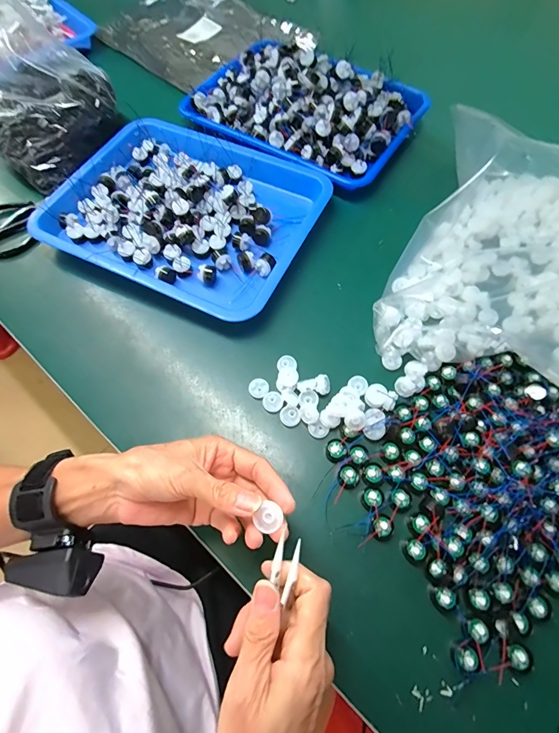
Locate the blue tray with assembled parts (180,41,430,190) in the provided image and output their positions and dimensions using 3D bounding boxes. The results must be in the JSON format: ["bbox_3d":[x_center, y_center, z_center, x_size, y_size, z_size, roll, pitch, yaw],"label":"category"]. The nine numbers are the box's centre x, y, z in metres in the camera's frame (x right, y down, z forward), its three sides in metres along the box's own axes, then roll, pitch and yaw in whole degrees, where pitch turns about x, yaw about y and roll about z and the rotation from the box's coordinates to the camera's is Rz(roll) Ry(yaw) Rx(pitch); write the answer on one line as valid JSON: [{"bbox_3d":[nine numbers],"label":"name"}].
[{"bbox_3d":[0.035,-0.398,0.554,0.324,0.081,0.238,31,70,13],"label":"blue tray with assembled parts"}]

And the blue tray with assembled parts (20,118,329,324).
[{"bbox_3d":[-0.123,-0.201,0.475,0.320,0.039,0.248,23,68,11],"label":"blue tray with assembled parts"}]

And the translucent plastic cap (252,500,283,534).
[{"bbox_3d":[-0.007,0.105,0.252,0.018,0.006,0.018,-15,67,-6],"label":"translucent plastic cap"}]

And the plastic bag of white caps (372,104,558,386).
[{"bbox_3d":[0.331,-0.145,0.397,0.341,0.105,0.385,21,68,9],"label":"plastic bag of white caps"}]

